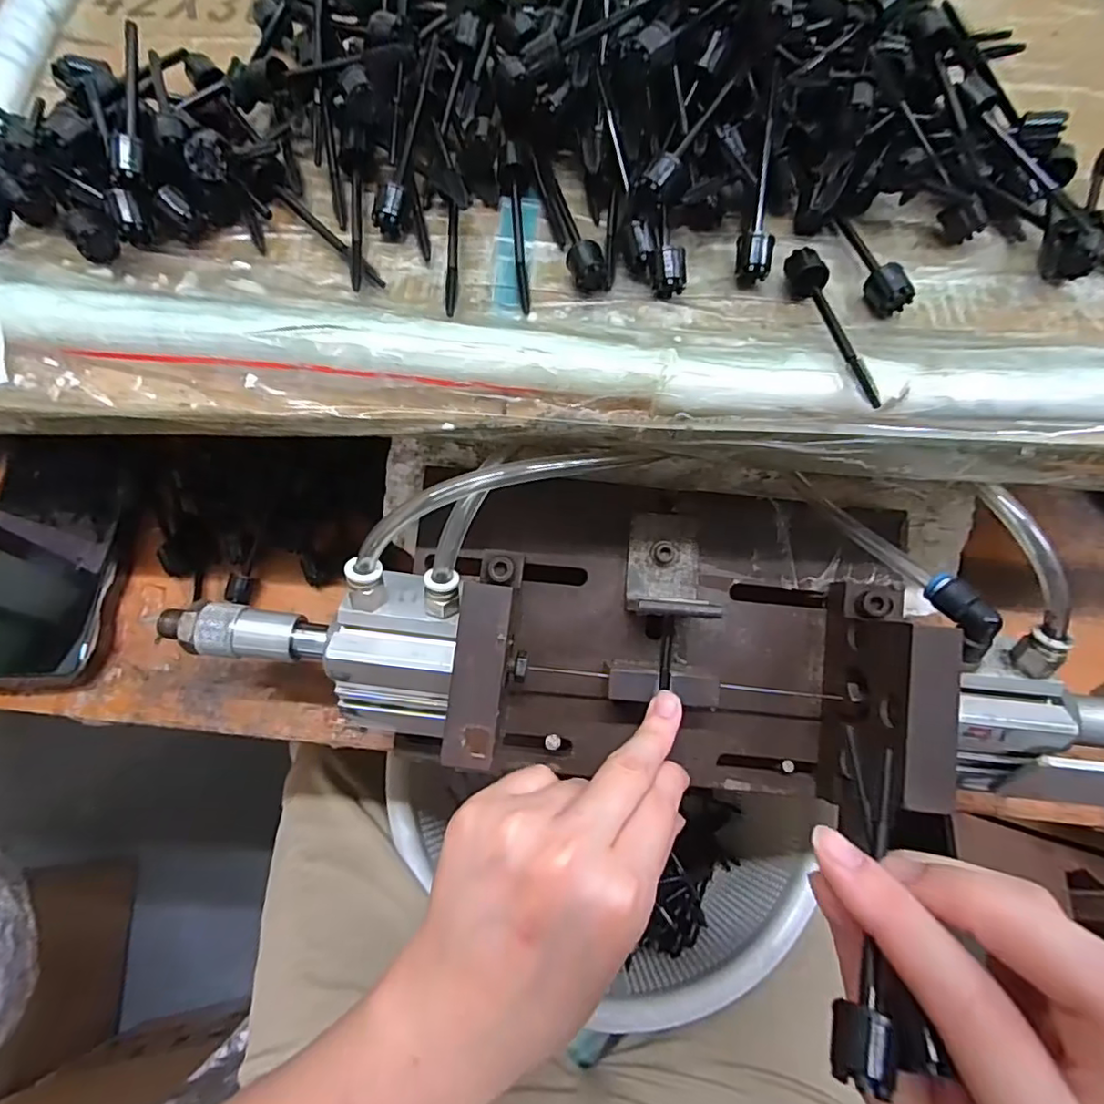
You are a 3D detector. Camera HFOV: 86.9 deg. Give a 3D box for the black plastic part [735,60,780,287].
[{"bbox_3d":[0.089,-0.159,0.247,0.014,0.011,0.087,7,90,0],"label":"black plastic part"}]

